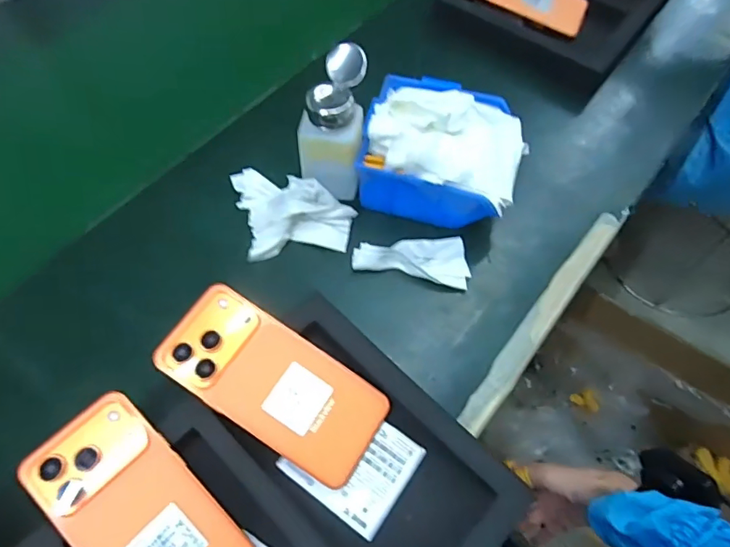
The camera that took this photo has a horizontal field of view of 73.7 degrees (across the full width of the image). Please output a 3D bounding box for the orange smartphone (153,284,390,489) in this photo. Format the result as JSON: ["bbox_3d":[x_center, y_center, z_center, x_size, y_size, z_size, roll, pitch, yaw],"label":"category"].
[{"bbox_3d":[-0.066,0.079,0.357,0.165,0.009,0.077,34,65,2],"label":"orange smartphone"}]

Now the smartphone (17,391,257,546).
[{"bbox_3d":[-0.139,0.159,0.312,0.074,0.009,0.165,-41,82,-21],"label":"smartphone"}]

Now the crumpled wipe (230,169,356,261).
[{"bbox_3d":[-0.068,-0.067,0.459,0.105,0.022,0.103,-8,60,-4],"label":"crumpled wipe"}]

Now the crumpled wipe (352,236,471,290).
[{"bbox_3d":[0.043,-0.016,0.448,0.104,0.028,0.048,7,60,5],"label":"crumpled wipe"}]

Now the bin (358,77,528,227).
[{"bbox_3d":[0.073,-0.119,0.447,0.141,0.091,0.116,18,62,10],"label":"bin"}]

